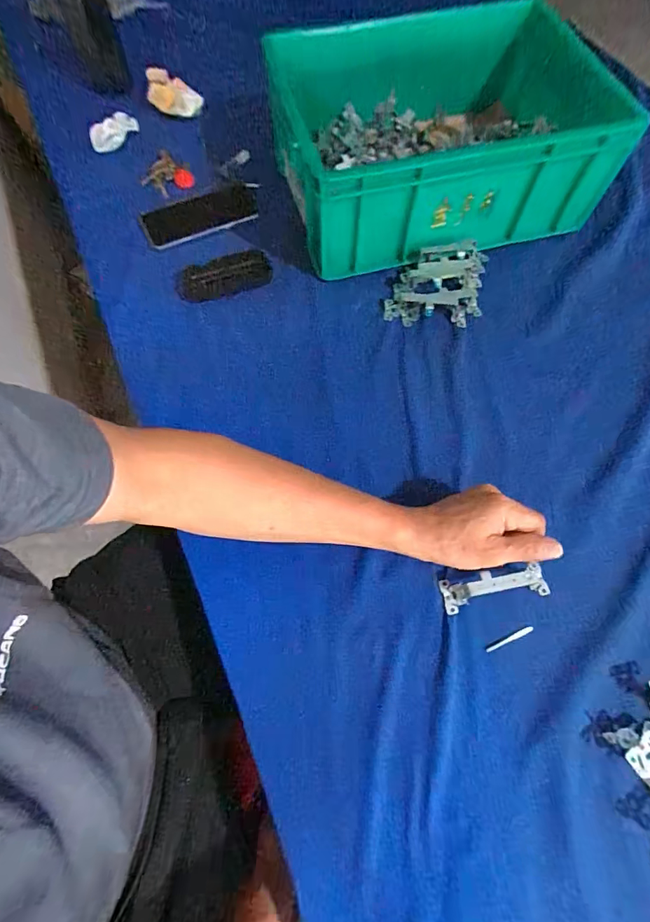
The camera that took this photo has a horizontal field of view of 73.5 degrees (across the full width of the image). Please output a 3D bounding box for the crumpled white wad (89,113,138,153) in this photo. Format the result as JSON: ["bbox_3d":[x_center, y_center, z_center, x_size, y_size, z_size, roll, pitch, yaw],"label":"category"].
[{"bbox_3d":[-0.336,-0.511,0.679,0.085,0.033,0.039,-8,64,23],"label":"crumpled white wad"}]

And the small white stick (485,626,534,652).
[{"bbox_3d":[0.176,0.170,0.416,0.050,0.004,0.006,-21,68,-9],"label":"small white stick"}]

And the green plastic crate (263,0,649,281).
[{"bbox_3d":[0.134,-0.467,0.612,0.404,0.154,0.363,-14,67,-6],"label":"green plastic crate"}]

